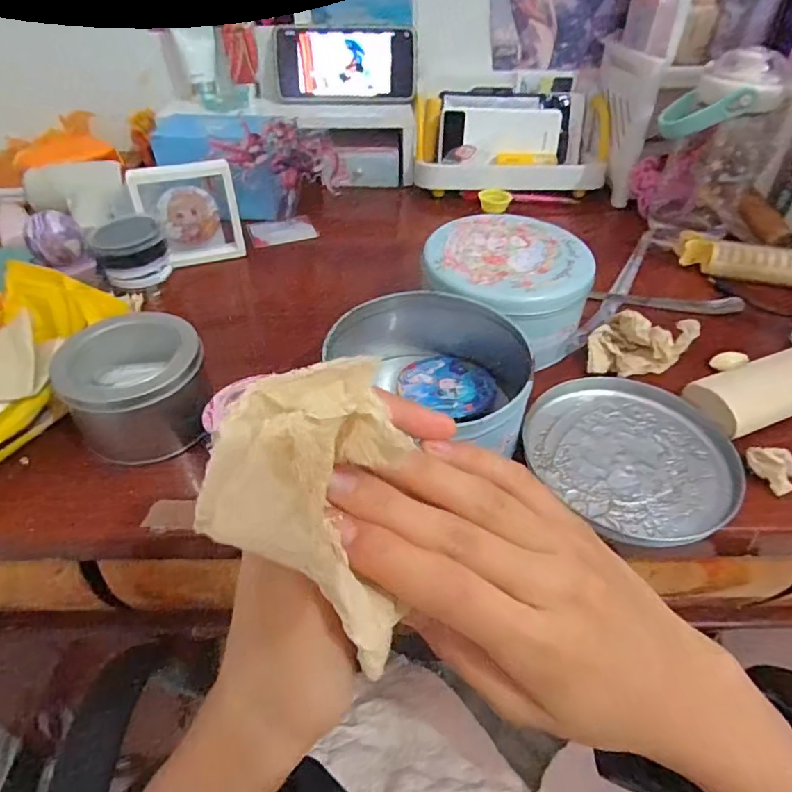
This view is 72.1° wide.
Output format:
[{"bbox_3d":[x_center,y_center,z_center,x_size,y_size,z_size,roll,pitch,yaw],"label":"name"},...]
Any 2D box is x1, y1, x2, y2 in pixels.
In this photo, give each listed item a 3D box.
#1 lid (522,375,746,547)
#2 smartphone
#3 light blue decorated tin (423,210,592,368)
[{"bbox_3d":[0.159,0.035,0.367,0.127,0.011,0.133,1,44,-1],"label":"lid"},{"bbox_3d":[-0.058,-0.389,0.642,0.163,0.081,0.010,-3,19,-3],"label":"smartphone"},{"bbox_3d":[0.089,-0.087,0.435,0.120,0.058,0.127,1,44,-1],"label":"light blue decorated tin"}]

